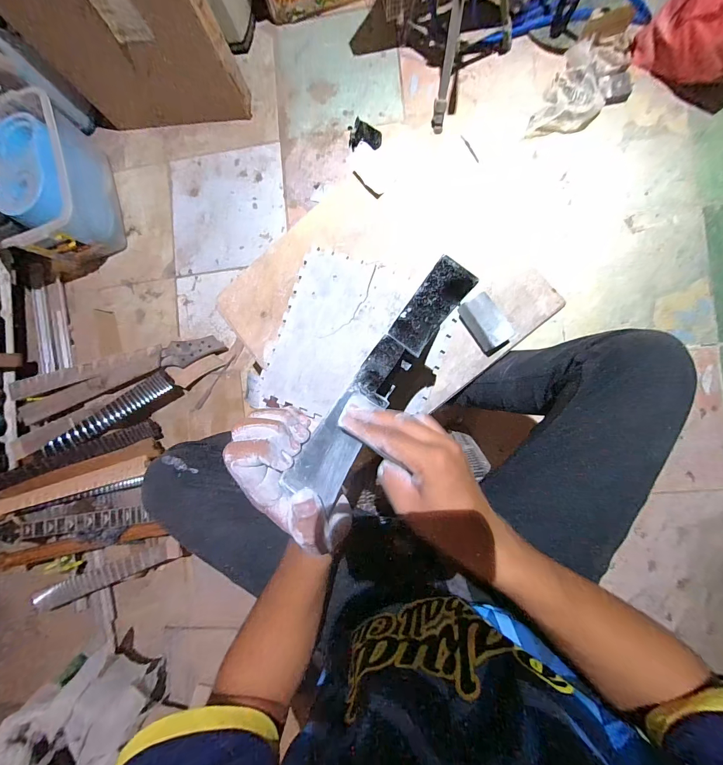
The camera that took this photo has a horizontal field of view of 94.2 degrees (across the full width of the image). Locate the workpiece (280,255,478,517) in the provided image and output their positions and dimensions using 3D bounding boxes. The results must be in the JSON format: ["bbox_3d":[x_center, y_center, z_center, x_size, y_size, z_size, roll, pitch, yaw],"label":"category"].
[{"bbox_3d":[0.021,-0.004,0.303,0.050,0.082,0.248,33,63,6],"label":"workpiece"}]

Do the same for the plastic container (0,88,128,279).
[{"bbox_3d":[-0.963,-0.624,1.061,0.237,0.227,0.468,-10,88,6],"label":"plastic container"}]

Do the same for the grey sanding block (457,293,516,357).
[{"bbox_3d":[0.220,-0.103,0.588,0.059,0.046,0.101,-33,85,5],"label":"grey sanding block"}]

